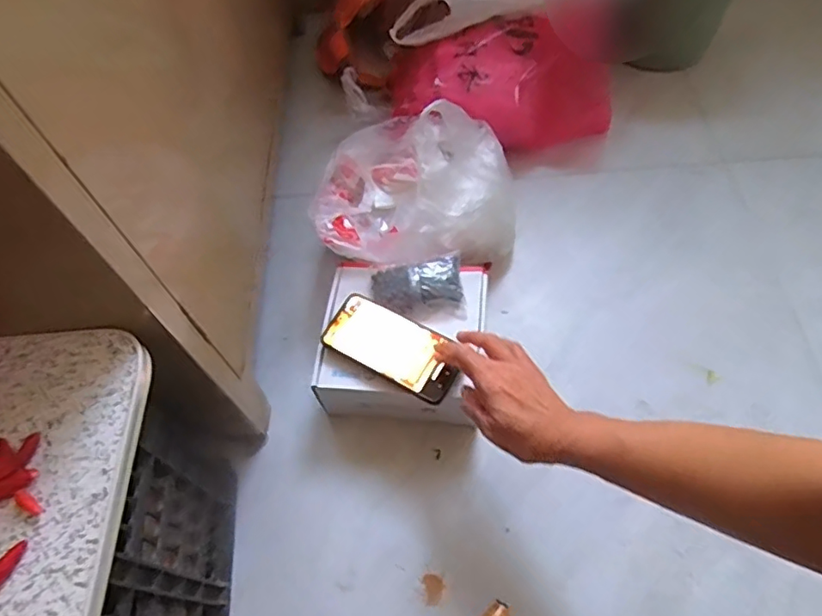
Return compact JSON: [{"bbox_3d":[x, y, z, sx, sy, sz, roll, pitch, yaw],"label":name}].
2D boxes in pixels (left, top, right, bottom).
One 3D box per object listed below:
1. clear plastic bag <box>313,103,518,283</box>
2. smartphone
[{"bbox_3d":[0.014,-0.158,0.797,0.267,0.181,0.252,9,60,10],"label":"clear plastic bag"},{"bbox_3d":[-0.023,0.043,0.670,0.171,0.015,0.077,28,71,19],"label":"smartphone"}]

